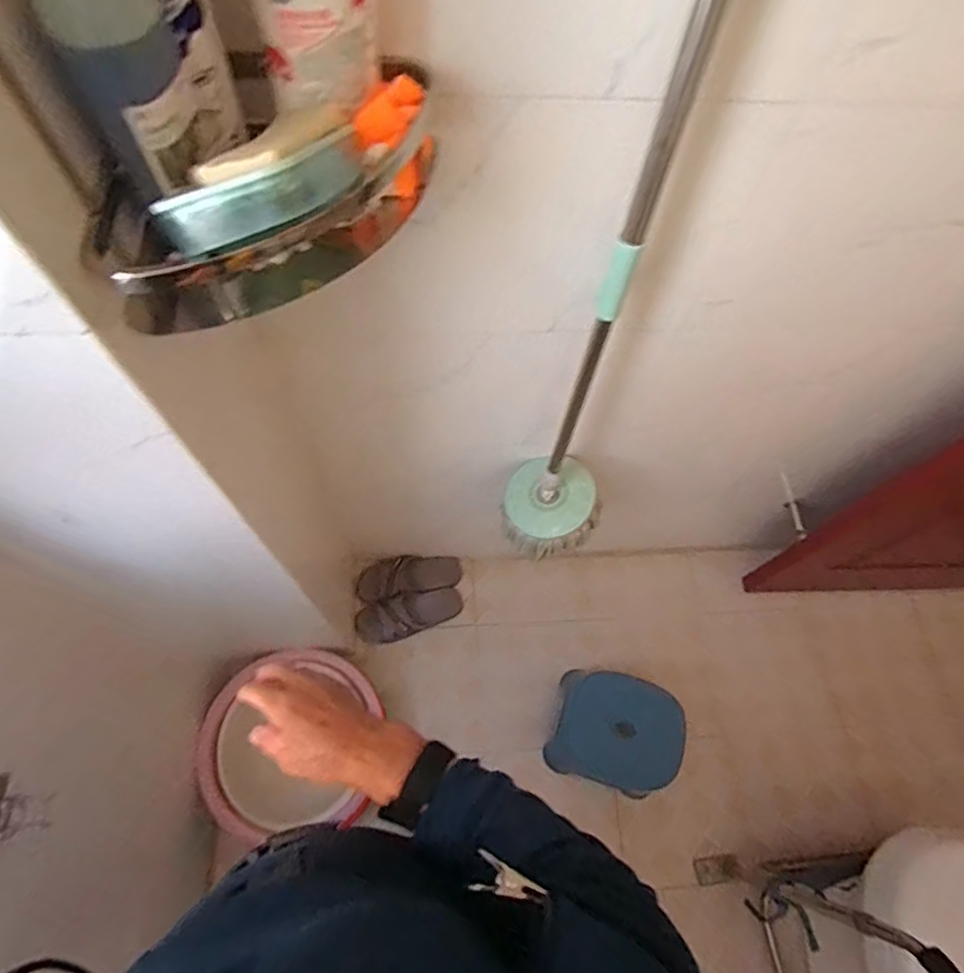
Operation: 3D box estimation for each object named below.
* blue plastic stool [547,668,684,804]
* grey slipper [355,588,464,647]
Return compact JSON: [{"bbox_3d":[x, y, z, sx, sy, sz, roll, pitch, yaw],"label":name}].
[{"bbox_3d":[0.295,0.541,1.297,0.235,0.226,0.215,18,65,5],"label":"blue plastic stool"},{"bbox_3d":[-0.179,0.321,1.481,0.261,0.056,0.101,-20,68,-12],"label":"grey slipper"}]

